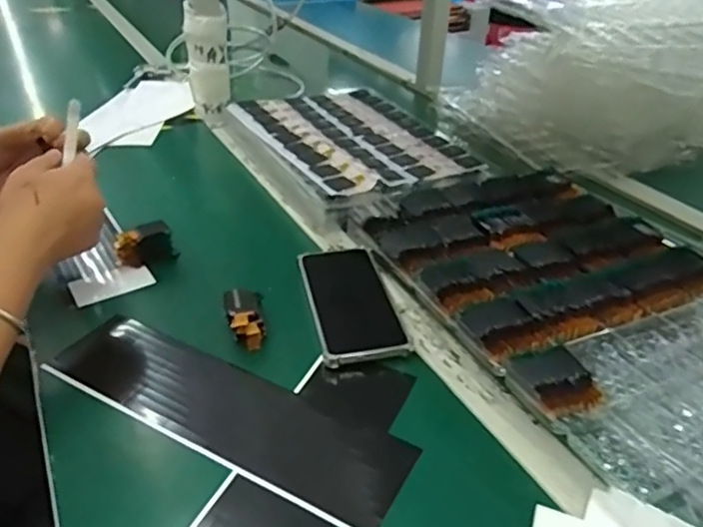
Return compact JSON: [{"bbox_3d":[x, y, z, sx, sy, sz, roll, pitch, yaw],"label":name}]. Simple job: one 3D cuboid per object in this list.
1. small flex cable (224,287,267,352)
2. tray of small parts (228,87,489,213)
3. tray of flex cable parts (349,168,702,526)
[{"bbox_3d":[-0.095,0.050,0.535,0.032,0.030,0.049,-6,34,-12],"label":"small flex cable"},{"bbox_3d":[-0.001,-0.176,0.867,0.260,0.038,0.379,-13,36,-22],"label":"tray of small parts"},{"bbox_3d":[0.254,0.019,0.578,0.356,0.029,0.463,-15,37,-24],"label":"tray of flex cable parts"}]

